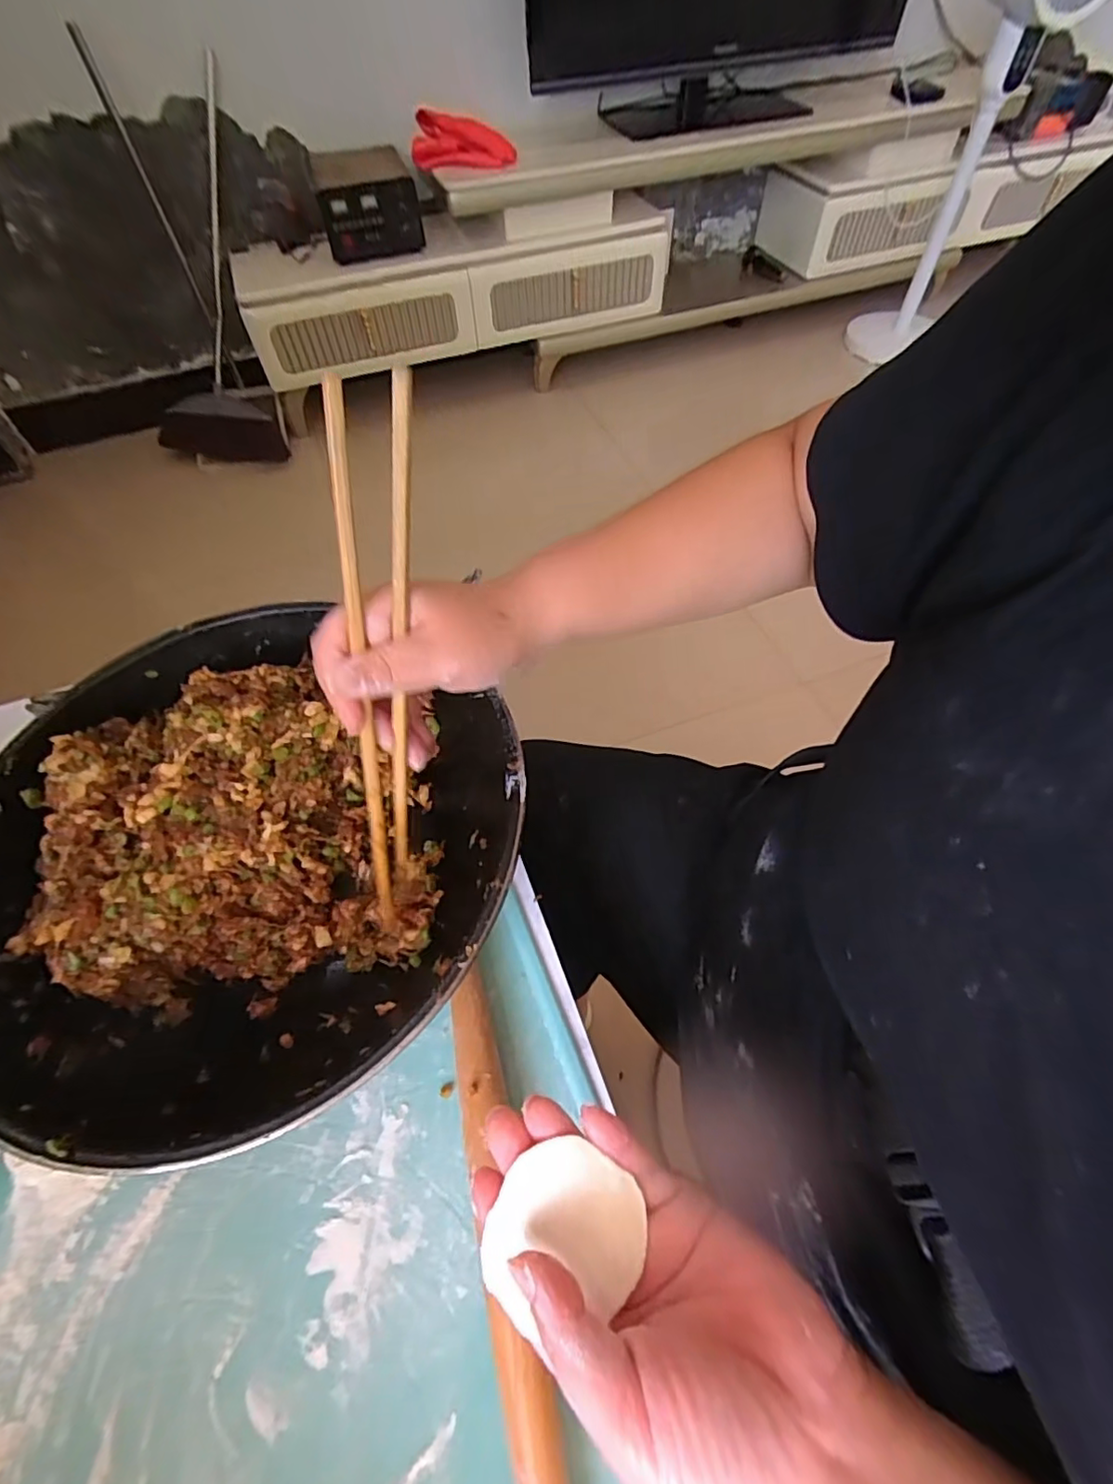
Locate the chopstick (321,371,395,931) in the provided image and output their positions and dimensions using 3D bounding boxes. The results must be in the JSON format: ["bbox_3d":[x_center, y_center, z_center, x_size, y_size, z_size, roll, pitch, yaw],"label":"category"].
[{"bbox_3d":[-0.091,-0.016,0.275,0.008,0.267,0.005,6,26,6],"label":"chopstick"}]

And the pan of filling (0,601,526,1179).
[{"bbox_3d":[-0.172,0.067,0.360,0.301,0.110,0.300,-9,58,-3],"label":"pan of filling"}]

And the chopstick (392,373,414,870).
[{"bbox_3d":[-0.073,-0.036,0.272,0.008,0.235,0.008,17,31,13],"label":"chopstick"}]

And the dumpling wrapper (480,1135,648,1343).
[{"bbox_3d":[0.002,0.179,0.209,0.051,0.011,0.057,29,63,19],"label":"dumpling wrapper"}]

